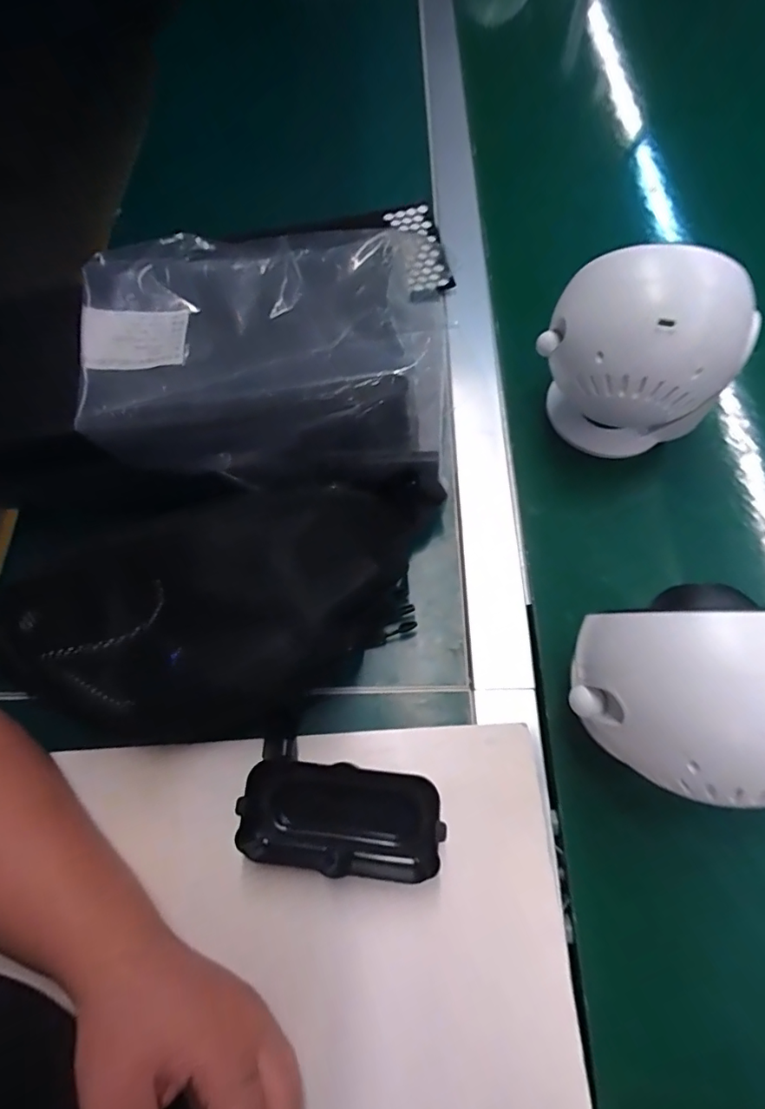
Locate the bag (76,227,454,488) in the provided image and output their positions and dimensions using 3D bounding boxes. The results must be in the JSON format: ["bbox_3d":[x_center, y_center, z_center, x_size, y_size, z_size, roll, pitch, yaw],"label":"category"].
[{"bbox_3d":[-0.079,-0.140,0.339,0.239,0.057,0.180,3,68,6],"label":"bag"}]

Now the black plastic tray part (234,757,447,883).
[{"bbox_3d":[-0.023,0.150,0.281,0.109,0.031,0.055,4,68,4],"label":"black plastic tray part"}]

